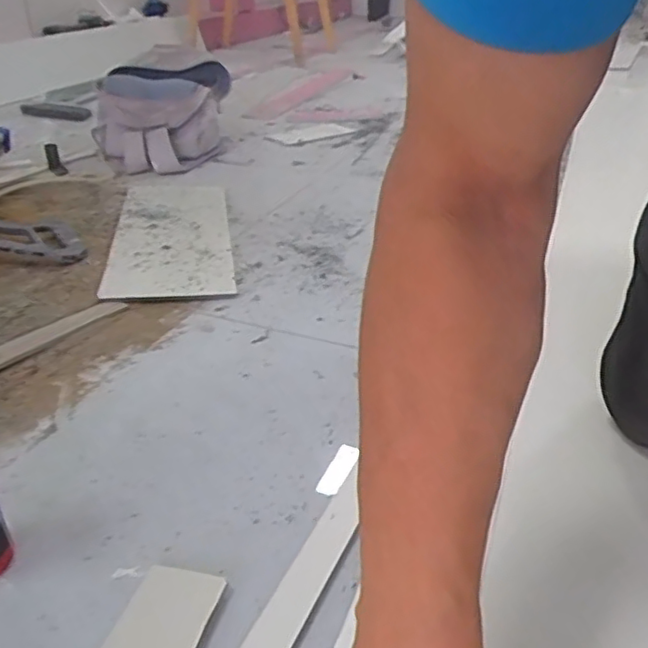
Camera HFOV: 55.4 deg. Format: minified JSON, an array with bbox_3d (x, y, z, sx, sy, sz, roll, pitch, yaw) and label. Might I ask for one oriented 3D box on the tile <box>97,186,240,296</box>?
[{"bbox_3d":[-0.305,-0.184,1.247,0.225,0.011,0.557,2,36,-14],"label":"tile"}]

